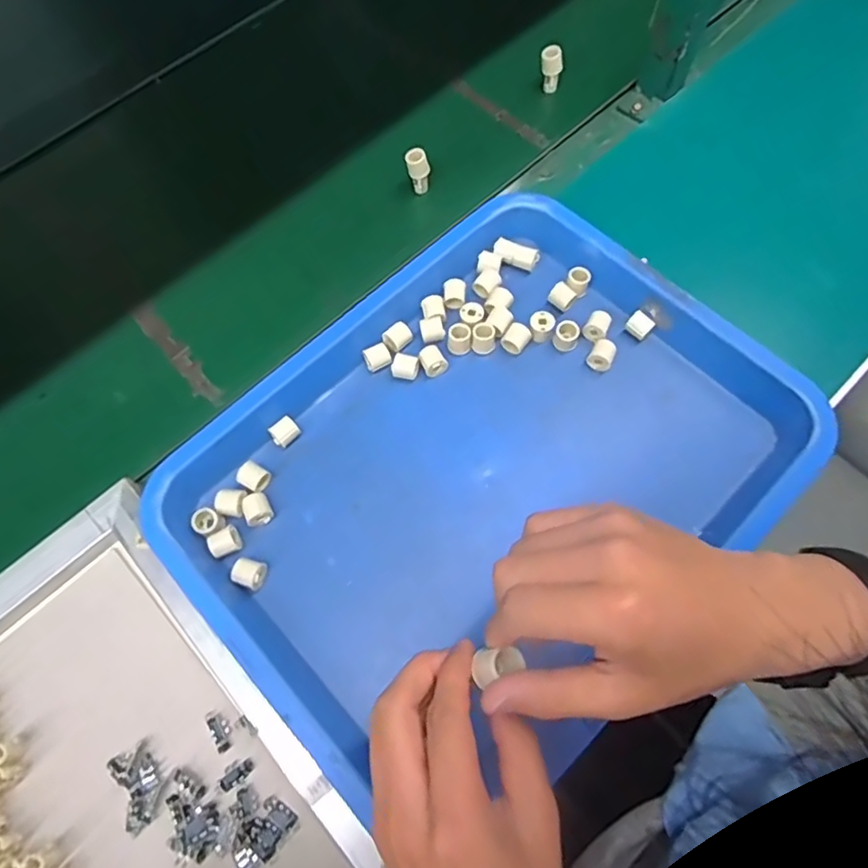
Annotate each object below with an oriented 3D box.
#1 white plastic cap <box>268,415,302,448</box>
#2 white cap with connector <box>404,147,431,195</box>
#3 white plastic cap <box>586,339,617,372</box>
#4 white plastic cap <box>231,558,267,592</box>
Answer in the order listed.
[{"bbox_3d":[-0.120,-0.001,0.464,0.023,0.014,0.018,-33,70,-10],"label":"white plastic cap"},{"bbox_3d":[-0.015,-0.253,0.558,0.022,0.044,0.018,-7,68,1],"label":"white cap with connector"},{"bbox_3d":[0.139,-0.066,0.479,0.020,0.019,0.024,22,71,11],"label":"white plastic cap"},{"bbox_3d":[-0.135,0.101,0.423,0.024,0.013,0.020,20,71,11],"label":"white plastic cap"}]

